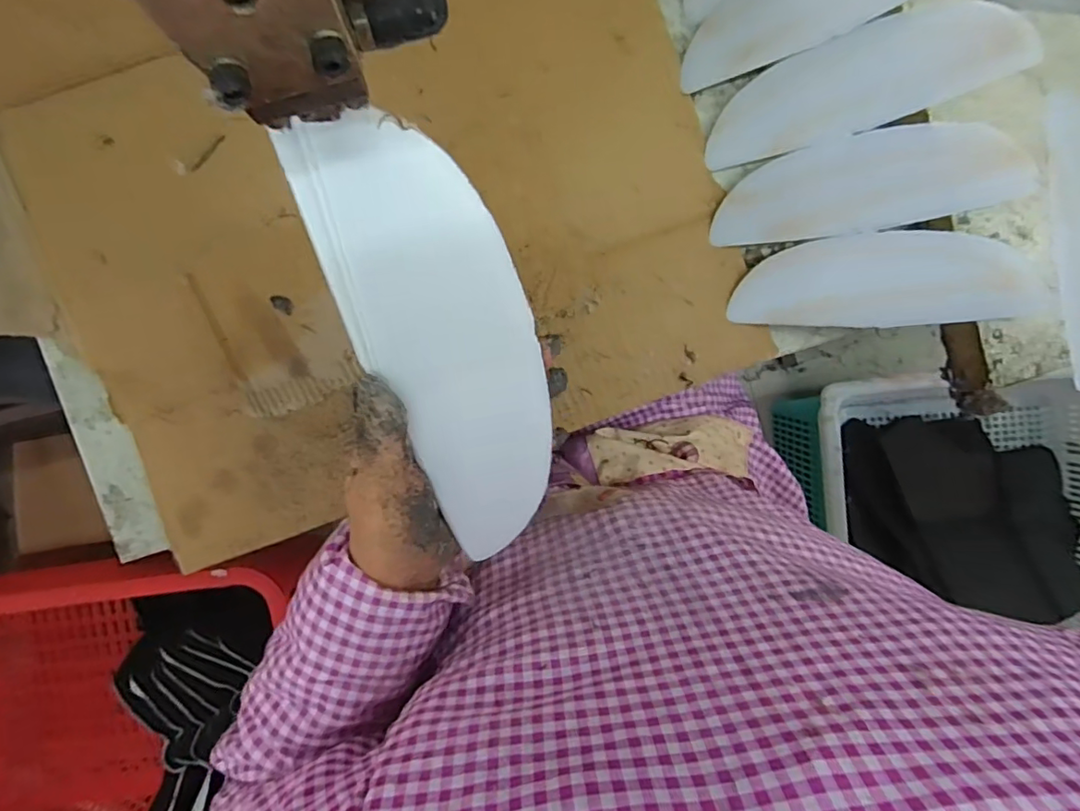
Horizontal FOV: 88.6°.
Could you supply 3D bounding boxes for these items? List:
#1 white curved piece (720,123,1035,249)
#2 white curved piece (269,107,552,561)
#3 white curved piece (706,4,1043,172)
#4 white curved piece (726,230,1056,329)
[{"bbox_3d":[0.249,-0.171,0.430,0.216,0.014,0.069,-5,93,19],"label":"white curved piece"},{"bbox_3d":[-0.038,-0.022,0.258,0.075,0.009,0.210,-22,116,-7],"label":"white curved piece"},{"bbox_3d":[0.233,-0.241,0.415,0.208,0.018,0.068,-9,94,27],"label":"white curved piece"},{"bbox_3d":[0.266,-0.097,0.431,0.217,0.012,0.069,1,104,19],"label":"white curved piece"}]

